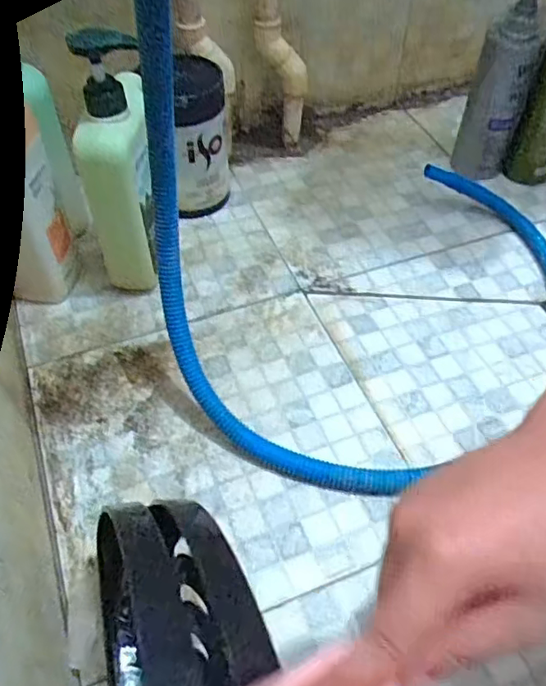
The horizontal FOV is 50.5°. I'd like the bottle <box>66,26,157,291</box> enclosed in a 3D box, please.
[{"bbox_3d":[-0.144,-0.152,0.548,0.065,0.265,0.058,-13,52,-13],"label":"bottle"}]

